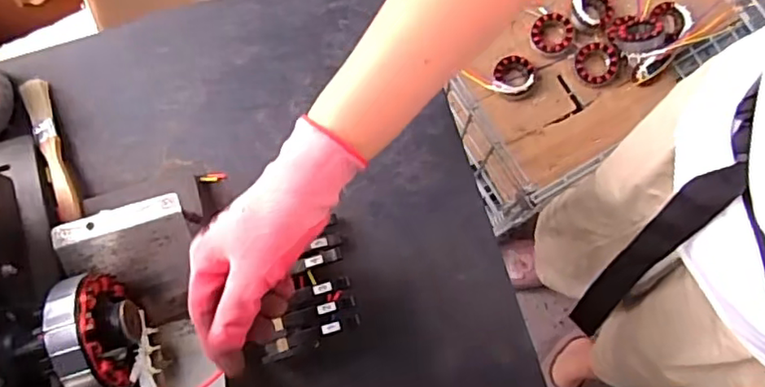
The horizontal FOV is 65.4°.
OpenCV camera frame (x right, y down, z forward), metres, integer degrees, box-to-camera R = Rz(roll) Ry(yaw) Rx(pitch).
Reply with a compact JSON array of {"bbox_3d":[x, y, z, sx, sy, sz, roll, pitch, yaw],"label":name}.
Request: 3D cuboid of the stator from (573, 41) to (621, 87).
[{"bbox_3d":[0.434,-0.262,1.205,0.089,0.025,0.088,1,96,9],"label":"stator"}]

